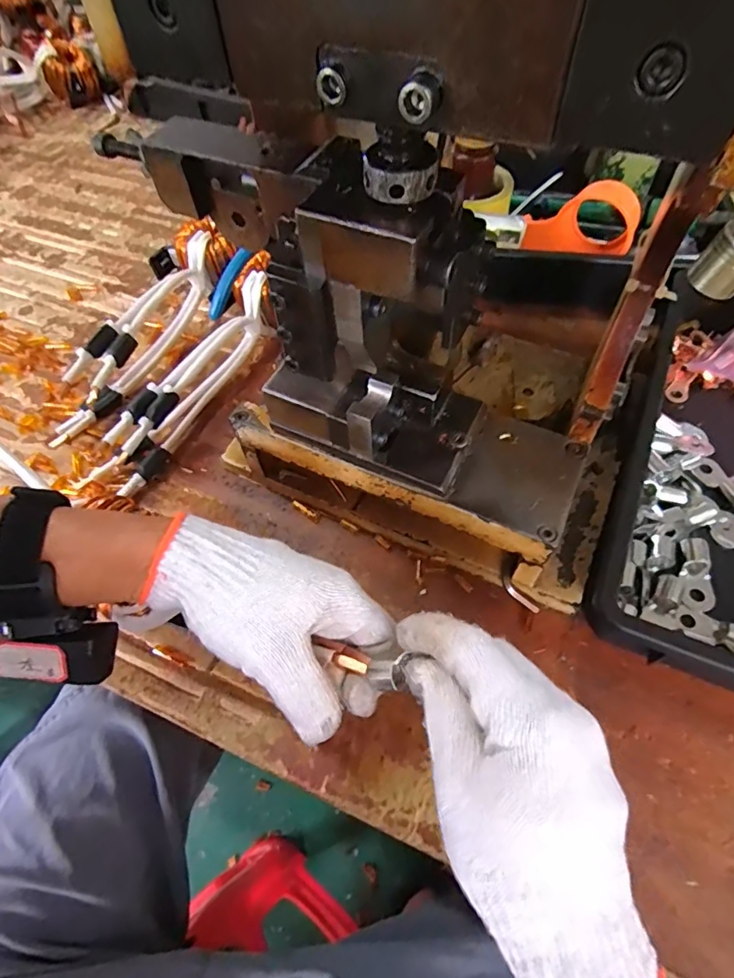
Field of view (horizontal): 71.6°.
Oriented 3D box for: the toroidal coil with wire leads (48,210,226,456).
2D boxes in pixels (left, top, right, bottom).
[{"bbox_3d":[-0.223,-0.171,0.517,0.083,0.064,0.289,17,60,12],"label":"toroidal coil with wire leads"}]

